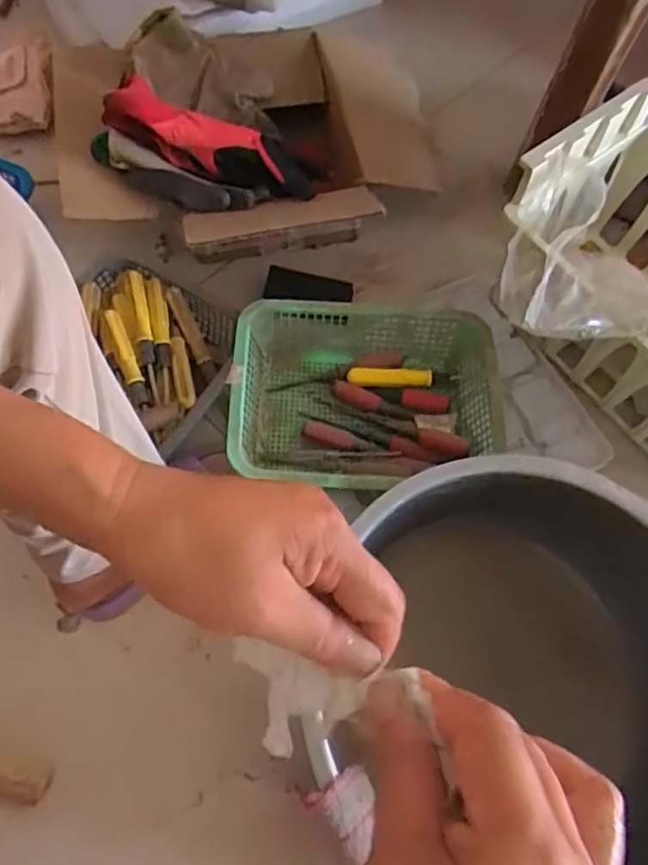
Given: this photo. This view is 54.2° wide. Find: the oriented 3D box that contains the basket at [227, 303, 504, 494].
[{"bbox_3d":[0.050,-0.038,0.720,0.292,0.098,0.212,1,68,-2],"label":"basket"}]

